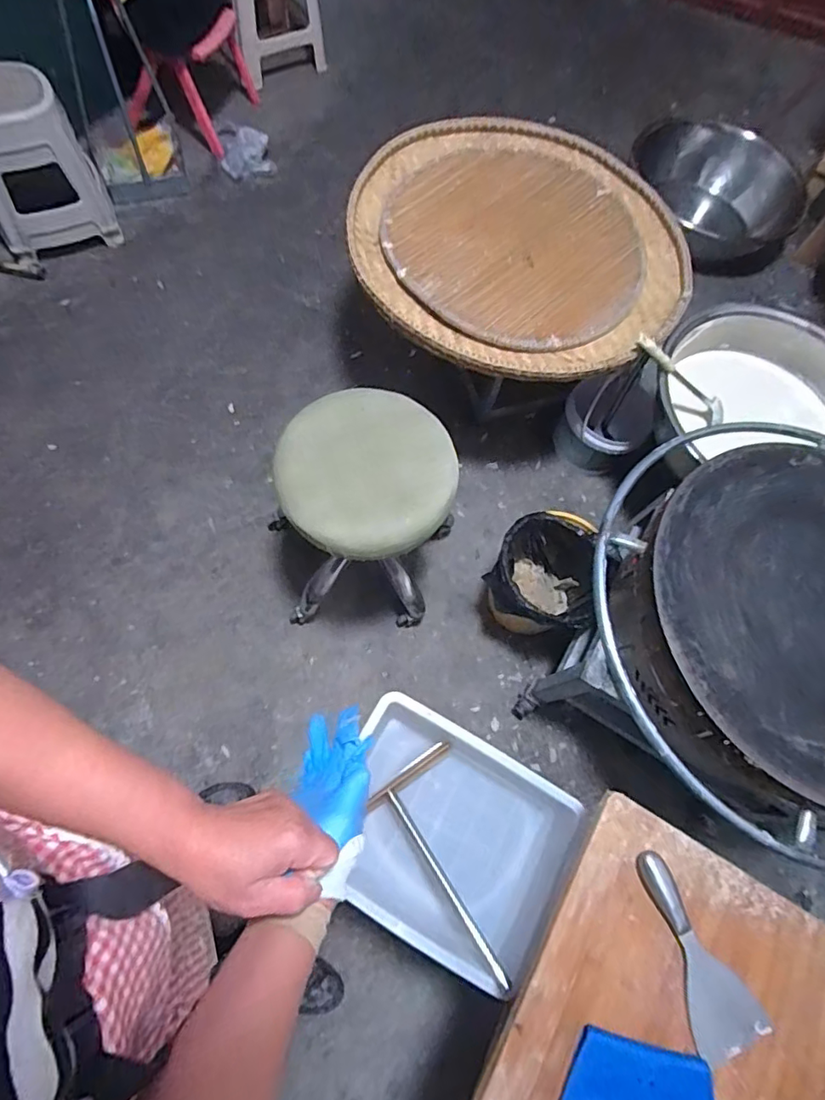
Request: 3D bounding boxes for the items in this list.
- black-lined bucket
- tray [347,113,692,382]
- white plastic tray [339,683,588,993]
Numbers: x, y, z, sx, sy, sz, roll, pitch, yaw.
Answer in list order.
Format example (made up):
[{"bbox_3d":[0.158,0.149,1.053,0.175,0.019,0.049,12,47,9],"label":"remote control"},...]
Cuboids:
[{"bbox_3d":[0.287,0.076,1.269,0.226,0.279,0.248,2,68,-5],"label":"black-lined bucket"},{"bbox_3d":[0.259,-0.712,1.267,0.764,0.082,0.741,2,68,-5],"label":"tray"},{"bbox_3d":[0.050,0.431,0.835,0.355,0.122,0.272,30,68,6],"label":"white plastic tray"}]

